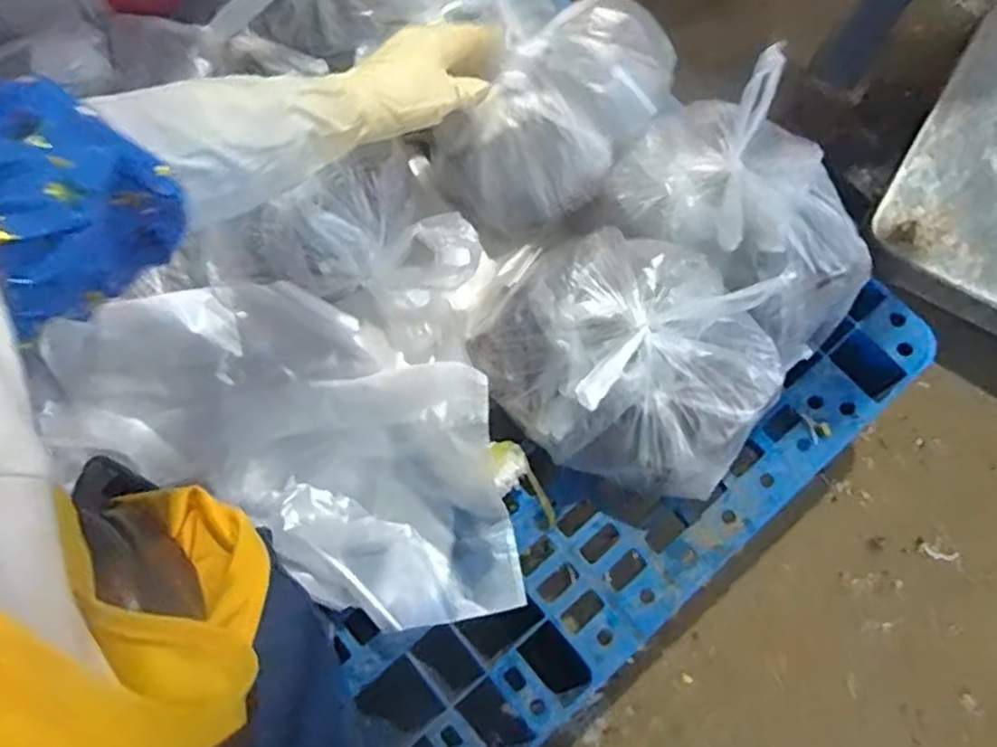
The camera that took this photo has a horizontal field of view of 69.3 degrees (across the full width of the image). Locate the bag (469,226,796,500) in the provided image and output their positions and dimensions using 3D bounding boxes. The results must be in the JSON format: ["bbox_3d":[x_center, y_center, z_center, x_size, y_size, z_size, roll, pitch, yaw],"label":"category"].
[{"bbox_3d":[0.099,-0.007,0.556,0.215,0.133,0.171,41,78,12],"label":"bag"}]

